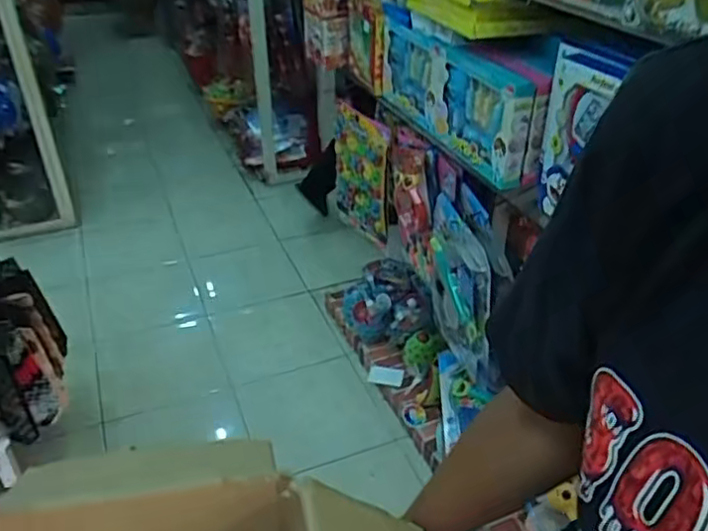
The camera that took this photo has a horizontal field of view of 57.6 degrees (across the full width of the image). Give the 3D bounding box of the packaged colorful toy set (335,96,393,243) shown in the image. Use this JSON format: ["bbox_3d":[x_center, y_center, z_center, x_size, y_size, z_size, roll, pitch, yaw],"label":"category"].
[{"bbox_3d":[0.018,-0.269,1.886,0.034,0.405,0.277,-22,44,-26],"label":"packaged colorful toy set"}]

